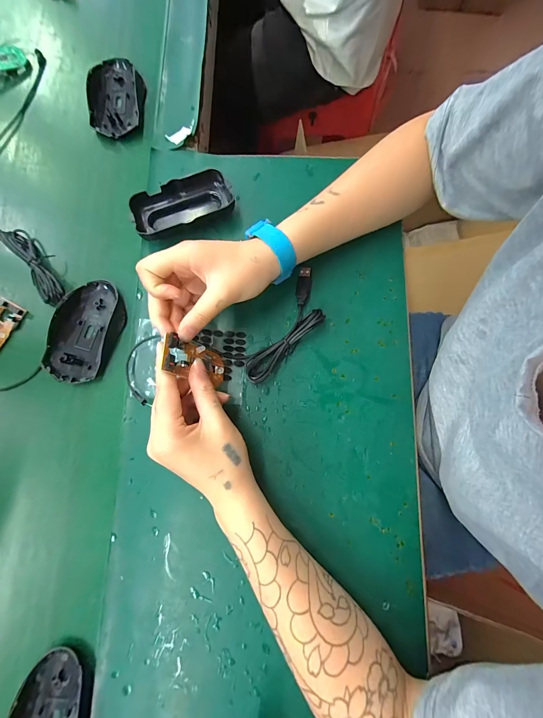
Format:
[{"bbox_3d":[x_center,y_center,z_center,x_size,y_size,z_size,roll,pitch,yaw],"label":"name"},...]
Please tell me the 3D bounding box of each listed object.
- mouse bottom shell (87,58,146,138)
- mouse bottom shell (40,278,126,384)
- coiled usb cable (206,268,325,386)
[{"bbox_3d":[-0.195,-0.334,0.371,0.063,0.019,0.107,-6,80,0],"label":"mouse bottom shell"},{"bbox_3d":[-0.203,-0.032,0.319,0.063,0.015,0.112,13,81,4],"label":"mouse bottom shell"},{"bbox_3d":[0.009,-0.035,0.311,0.134,0.019,0.058,-44,82,-6],"label":"coiled usb cable"}]

